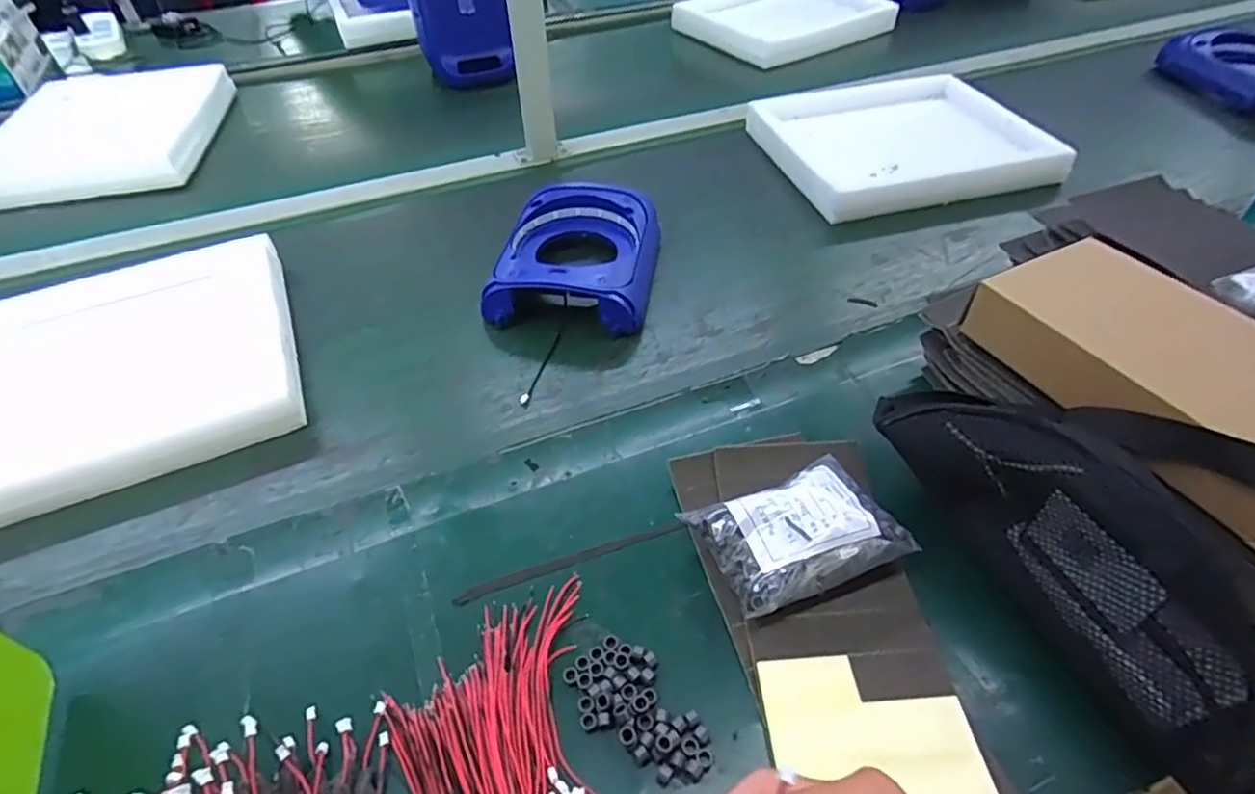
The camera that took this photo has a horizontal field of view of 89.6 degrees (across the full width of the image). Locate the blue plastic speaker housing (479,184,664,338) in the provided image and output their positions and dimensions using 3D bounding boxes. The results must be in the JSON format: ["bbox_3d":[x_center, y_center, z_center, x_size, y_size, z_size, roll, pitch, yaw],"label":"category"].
[{"bbox_3d":[-0.054,-0.160,0.731,0.173,0.075,0.205,5,46,7],"label":"blue plastic speaker housing"}]

